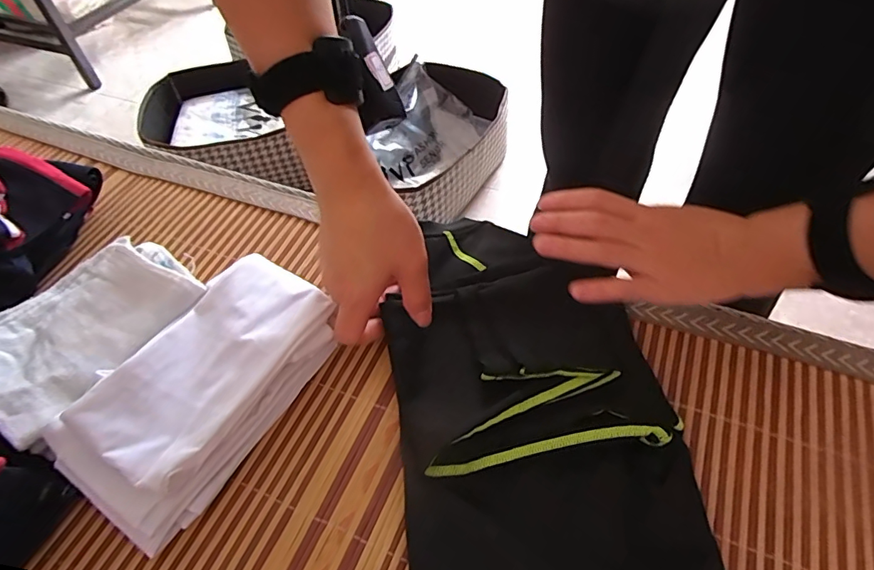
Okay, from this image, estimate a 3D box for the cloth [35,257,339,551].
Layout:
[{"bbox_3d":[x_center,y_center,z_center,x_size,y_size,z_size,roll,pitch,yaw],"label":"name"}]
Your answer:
[{"bbox_3d":[-0.151,0.062,0.320,0.092,0.046,0.177,25,57,19],"label":"cloth"}]

